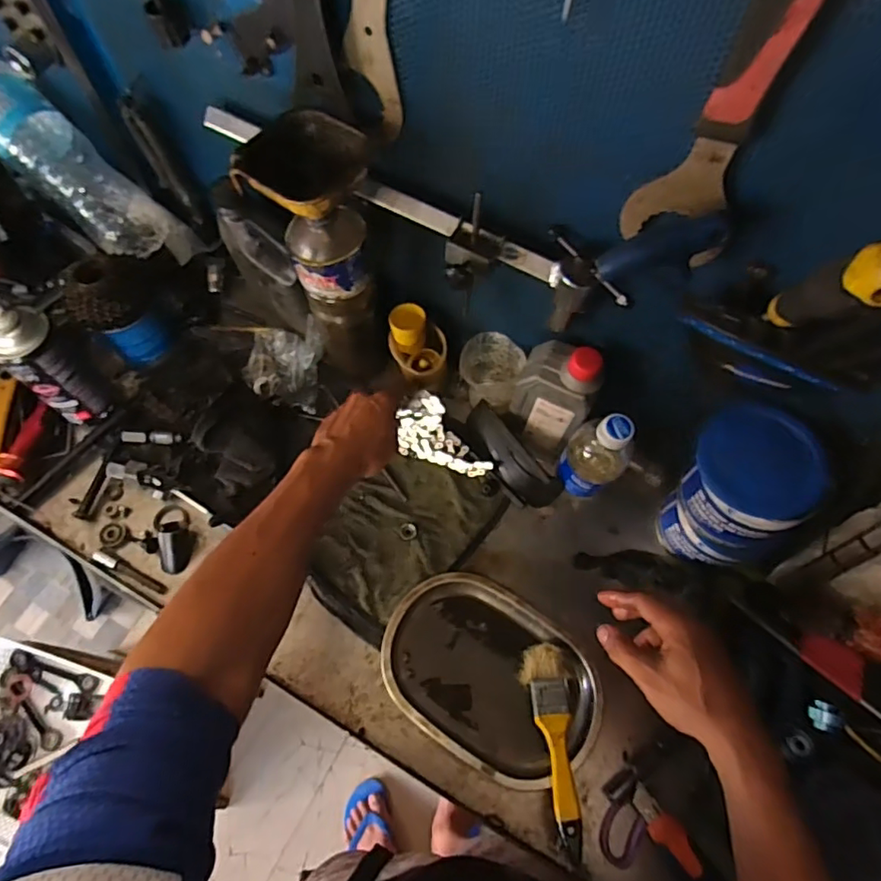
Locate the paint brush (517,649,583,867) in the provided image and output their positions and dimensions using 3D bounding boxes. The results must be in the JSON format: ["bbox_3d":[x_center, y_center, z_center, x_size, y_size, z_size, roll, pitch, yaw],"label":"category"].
[{"bbox_3d":[0.106,0.284,0.524,0.041,0.011,0.173,-8,56,9],"label":"paint brush"}]

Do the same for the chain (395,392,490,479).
[{"bbox_3d":[-0.002,0.004,0.641,0.061,0.052,0.111,-38,71,-17],"label":"chain"}]

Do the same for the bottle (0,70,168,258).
[{"bbox_3d":[-0.476,-0.356,0.684,0.308,0.071,0.098,45,70,-12],"label":"bottle"}]

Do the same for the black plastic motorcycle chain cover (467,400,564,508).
[{"bbox_3d":[0.076,0.018,0.645,0.044,0.048,0.142,-35,70,-16],"label":"black plastic motorcycle chain cover"}]

